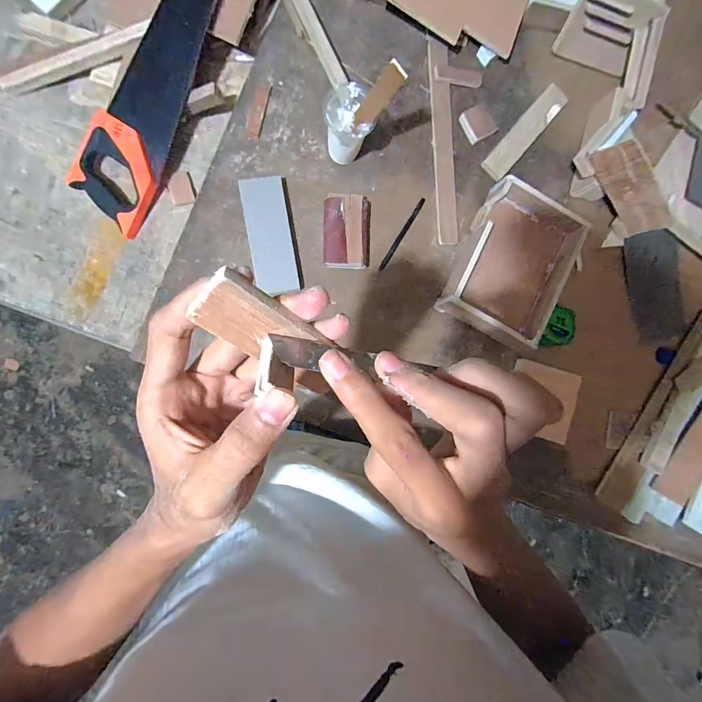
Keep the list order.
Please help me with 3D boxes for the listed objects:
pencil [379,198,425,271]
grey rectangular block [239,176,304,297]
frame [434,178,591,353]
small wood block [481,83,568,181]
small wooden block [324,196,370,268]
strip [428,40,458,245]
[{"bbox_3d":[0.082,-0.187,0.567,0.008,0.008,0.137,31,87,-4],"label":"pencil"},{"bbox_3d":[-0.118,-0.171,0.526,0.070,0.022,0.163,-9,91,-8],"label":"grey rectangular block"},{"bbox_3d":[0.239,-0.127,0.518,0.144,0.057,0.207,25,86,-7],"label":"frame"},{"bbox_3d":[0.290,-0.364,0.588,0.041,0.007,0.190,41,87,-4],"label":"small wood block"},{"bbox_3d":[-0.005,-0.182,0.546,0.072,0.028,0.108,2,89,-8],"label":"small wooden block"},{"bbox_3d":[0.149,-0.332,0.567,0.035,0.005,0.317,-3,90,-5],"label":"strip"}]

